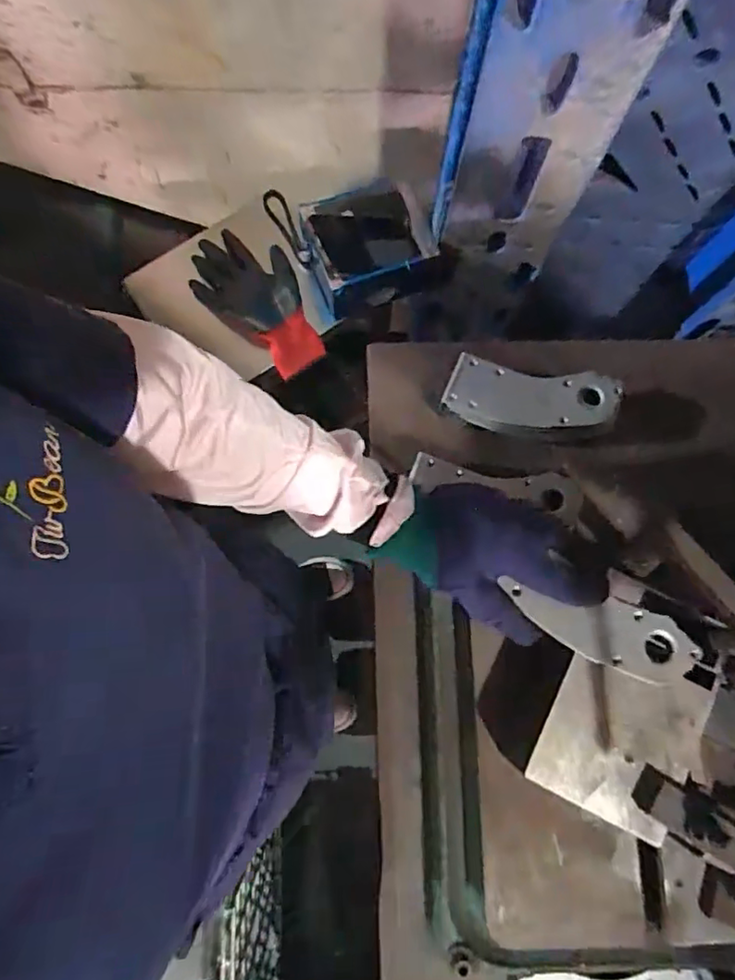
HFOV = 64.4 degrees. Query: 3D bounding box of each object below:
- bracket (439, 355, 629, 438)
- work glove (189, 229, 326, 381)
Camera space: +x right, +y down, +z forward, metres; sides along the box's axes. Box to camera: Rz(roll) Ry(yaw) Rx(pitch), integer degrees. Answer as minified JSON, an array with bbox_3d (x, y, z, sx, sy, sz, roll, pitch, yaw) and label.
[{"bbox_3d":[0.173,-0.098,0.627,0.182,0.032,0.073,9,78,2],"label":"bracket"},{"bbox_3d":[-0.140,-0.259,0.796,0.218,0.036,0.123,43,81,8],"label":"work glove"}]

